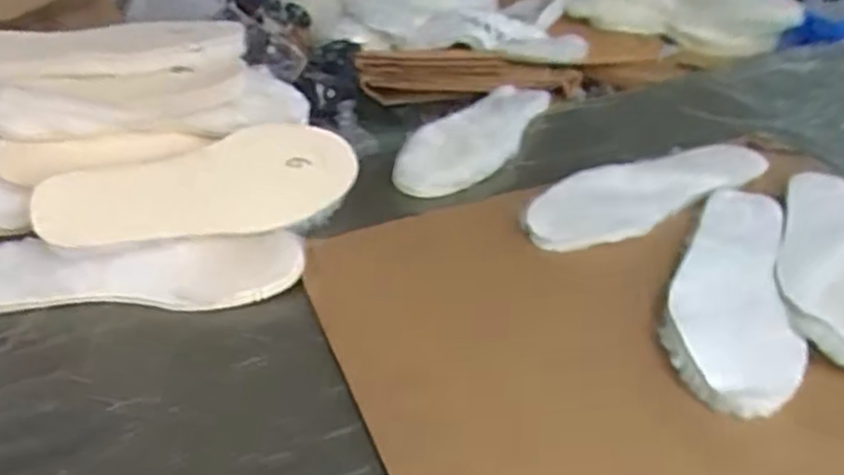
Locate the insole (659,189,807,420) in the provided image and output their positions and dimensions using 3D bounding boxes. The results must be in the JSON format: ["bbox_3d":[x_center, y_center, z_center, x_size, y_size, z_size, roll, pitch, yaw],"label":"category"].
[{"bbox_3d":[0.249,0.031,0.595,0.093,0.011,0.270,9,37,14],"label":"insole"}]

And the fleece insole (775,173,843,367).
[{"bbox_3d":[0.339,0.012,0.609,0.081,0.014,0.259,9,37,13],"label":"fleece insole"}]

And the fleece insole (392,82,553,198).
[{"bbox_3d":[0.066,-0.123,0.803,0.089,0.027,0.253,21,41,28],"label":"fleece insole"}]

